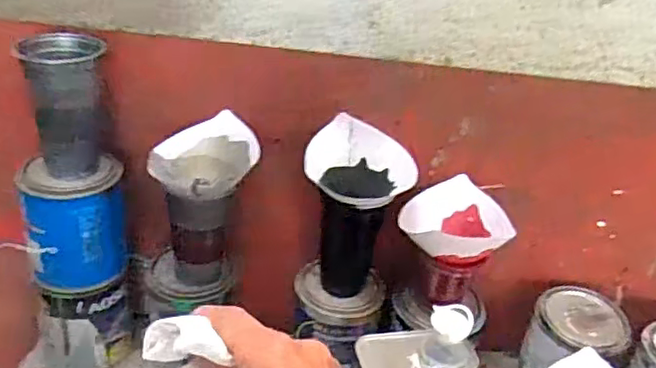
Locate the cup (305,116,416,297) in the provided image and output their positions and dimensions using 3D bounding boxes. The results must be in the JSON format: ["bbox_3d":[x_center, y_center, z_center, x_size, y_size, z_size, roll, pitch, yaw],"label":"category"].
[{"bbox_3d":[0.030,0.037,0.727,0.118,0.188,0.085,6,33,0],"label":"cup"}]

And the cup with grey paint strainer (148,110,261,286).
[{"bbox_3d":[-0.135,0.032,0.711,0.107,0.183,0.098,4,33,-3],"label":"cup with grey paint strainer"}]

